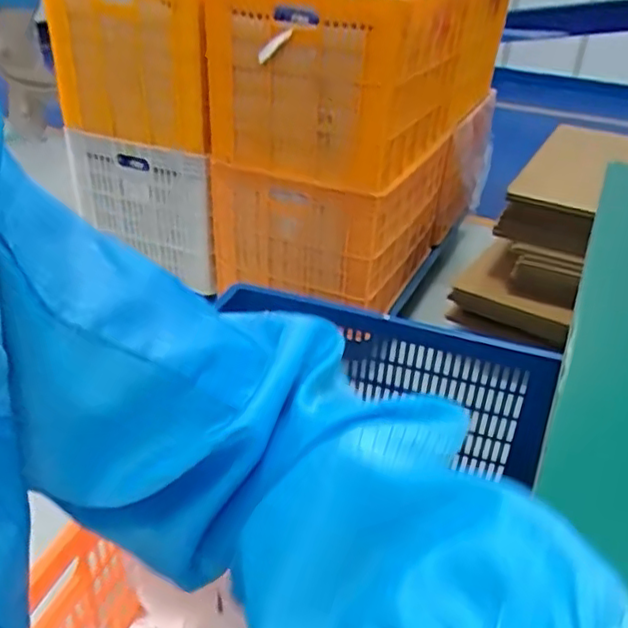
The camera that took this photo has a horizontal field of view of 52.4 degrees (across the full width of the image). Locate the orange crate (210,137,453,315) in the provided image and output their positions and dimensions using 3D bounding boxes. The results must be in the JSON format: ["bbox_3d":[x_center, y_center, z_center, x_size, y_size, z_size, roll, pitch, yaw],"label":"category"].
[{"bbox_3d":[0.084,-0.313,1.866,0.491,0.390,0.643,16,35,20],"label":"orange crate"}]

